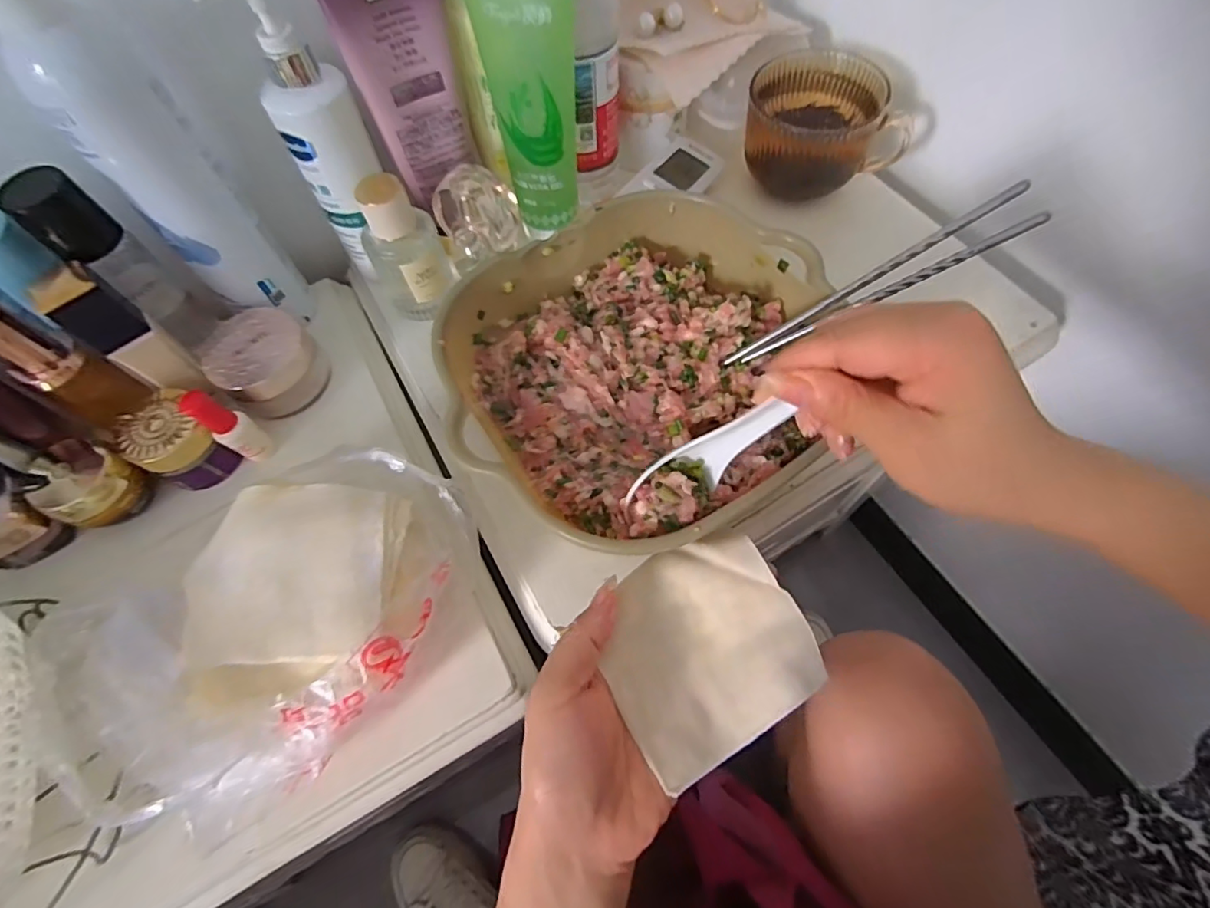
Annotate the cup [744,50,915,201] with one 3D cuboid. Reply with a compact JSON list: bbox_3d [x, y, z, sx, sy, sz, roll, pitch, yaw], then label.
[{"bbox_3d":[0.175,-0.269,0.453,0.119,0.072,0.091,-8,63,-1],"label":"cup"}]

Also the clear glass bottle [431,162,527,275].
[{"bbox_3d":[-0.092,-0.175,0.407,0.058,0.057,0.039,-18,64,-6],"label":"clear glass bottle"}]

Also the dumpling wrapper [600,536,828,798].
[{"bbox_3d":[0.044,0.087,0.254,0.089,0.019,0.086,-31,66,-12],"label":"dumpling wrapper"}]

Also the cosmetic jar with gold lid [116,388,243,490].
[{"bbox_3d":[-0.286,-0.007,0.369,0.047,0.045,0.055,-42,68,-16],"label":"cosmetic jar with gold lid"}]

